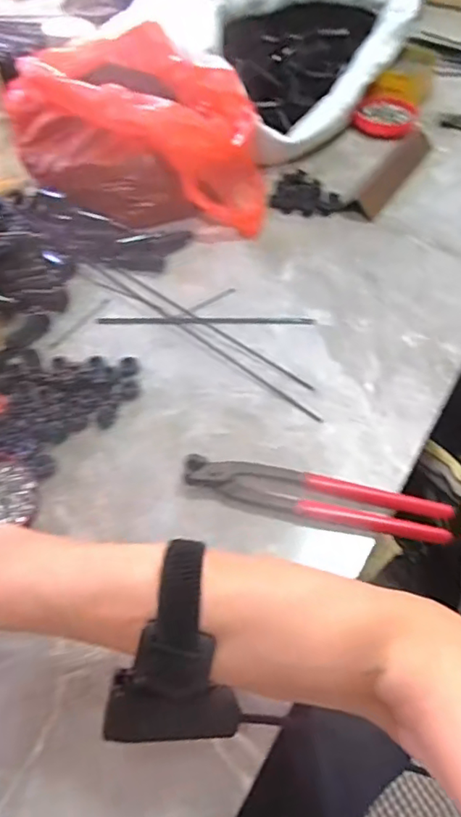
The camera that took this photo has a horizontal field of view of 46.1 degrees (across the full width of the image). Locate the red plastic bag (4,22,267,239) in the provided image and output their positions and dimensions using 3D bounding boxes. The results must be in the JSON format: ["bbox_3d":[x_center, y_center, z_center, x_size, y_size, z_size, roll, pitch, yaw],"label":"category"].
[{"bbox_3d":[-0.110,-0.349,0.666,0.308,0.120,0.240,3,52,2],"label":"red plastic bag"}]

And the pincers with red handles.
[{"bbox_3d":[0.064,0.068,0.412,0.197,0.015,0.033,10,52,8],"label":"pincers with red handles"}]

